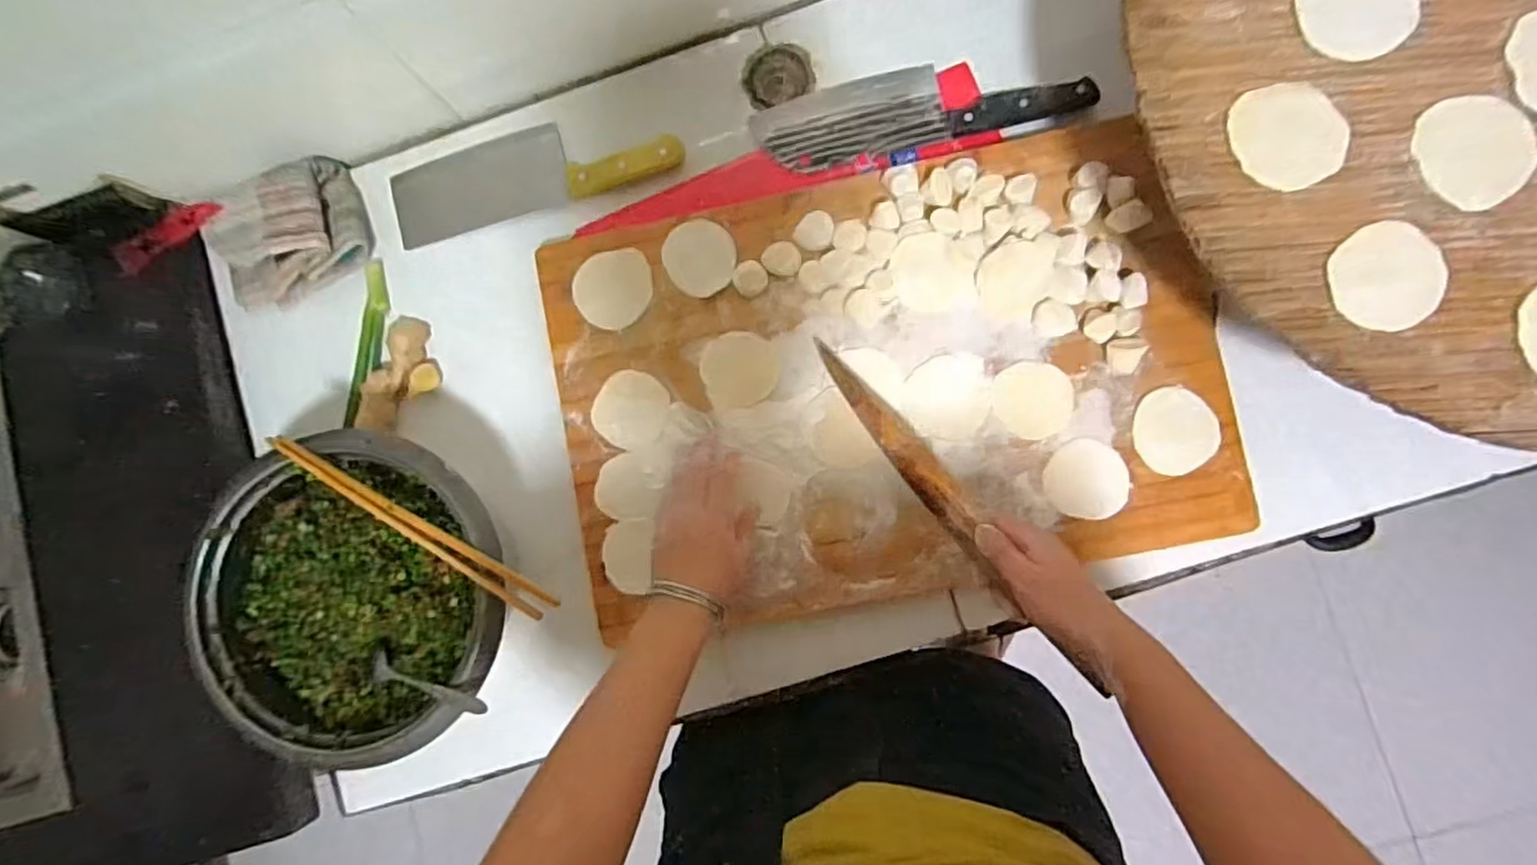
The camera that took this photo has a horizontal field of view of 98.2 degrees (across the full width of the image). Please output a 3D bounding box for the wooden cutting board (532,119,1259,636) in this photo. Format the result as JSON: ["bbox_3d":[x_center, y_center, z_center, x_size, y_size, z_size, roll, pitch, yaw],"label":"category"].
[{"bbox_3d":[0.097,-0.044,0.578,0.558,0.030,0.363,-11,86,3],"label":"wooden cutting board"}]

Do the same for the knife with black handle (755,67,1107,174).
[{"bbox_3d":[0.138,-0.301,0.610,0.296,0.019,0.074,-11,85,4],"label":"knife with black handle"}]

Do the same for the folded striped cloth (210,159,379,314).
[{"bbox_3d":[-0.462,-0.186,0.638,0.157,0.047,0.102,-26,84,3],"label":"folded striped cloth"}]

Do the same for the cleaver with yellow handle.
[{"bbox_3d":[-0.226,-0.250,0.631,0.281,0.023,0.069,-13,85,4],"label":"cleaver with yellow handle"}]

